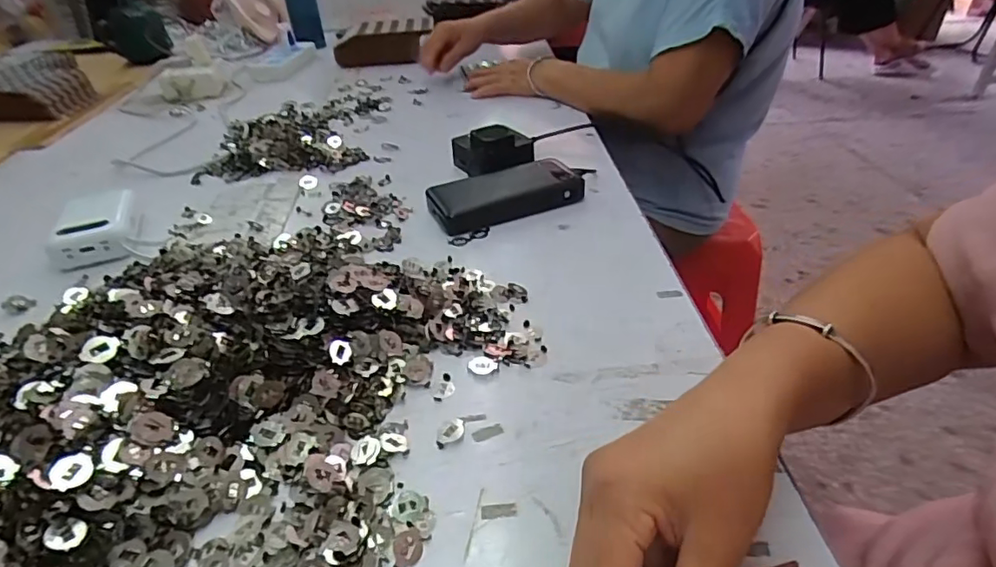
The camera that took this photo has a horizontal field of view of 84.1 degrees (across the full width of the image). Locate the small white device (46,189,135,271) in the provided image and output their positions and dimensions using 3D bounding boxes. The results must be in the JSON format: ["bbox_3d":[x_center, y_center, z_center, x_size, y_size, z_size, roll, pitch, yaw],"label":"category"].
[{"bbox_3d":[-0.401,-0.055,0.552,0.074,0.035,0.113,-17,39,-18],"label":"small white device"}]

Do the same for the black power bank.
[{"bbox_3d":[0.010,-0.094,0.576,0.159,0.030,0.071,-16,39,-17],"label":"black power bank"}]

